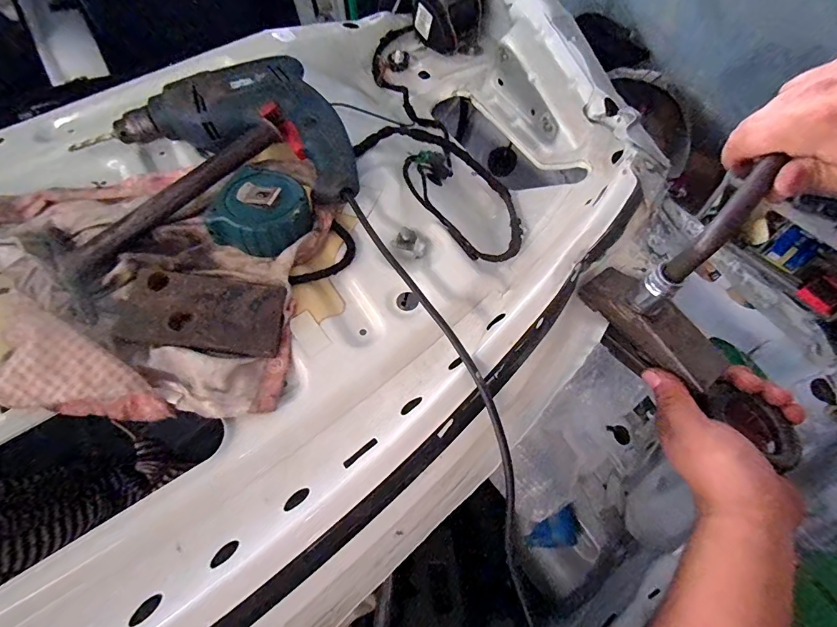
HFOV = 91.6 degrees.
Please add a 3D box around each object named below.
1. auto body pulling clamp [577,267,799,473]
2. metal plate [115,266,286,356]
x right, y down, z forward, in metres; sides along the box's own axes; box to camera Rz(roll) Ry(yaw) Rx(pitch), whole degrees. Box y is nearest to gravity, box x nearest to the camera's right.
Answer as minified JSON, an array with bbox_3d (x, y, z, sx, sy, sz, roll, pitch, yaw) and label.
[{"bbox_3d":[0.224,0.040,0.348,0.053,0.052,0.201,-42,75,-18],"label":"auto body pulling clamp"},{"bbox_3d":[-0.178,-0.005,0.334,0.134,0.013,0.069,7,69,3],"label":"metal plate"}]

